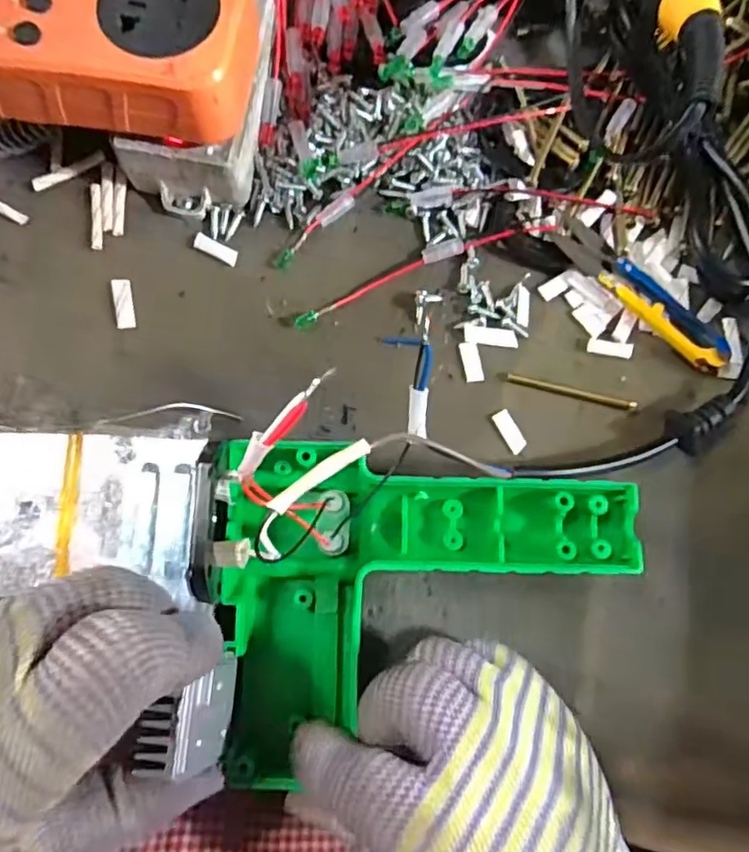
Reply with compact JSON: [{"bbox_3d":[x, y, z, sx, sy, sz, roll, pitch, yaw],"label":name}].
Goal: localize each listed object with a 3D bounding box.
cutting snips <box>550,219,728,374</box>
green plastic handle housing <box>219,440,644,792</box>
[{"bbox_3d":[0.122,-0.062,0.275,0.093,0.011,0.026,41,81,2],"label":"cutting snips"},{"bbox_3d":[0.019,0.064,0.228,0.149,0.030,0.113,0,82,-4],"label":"green plastic handle housing"}]

